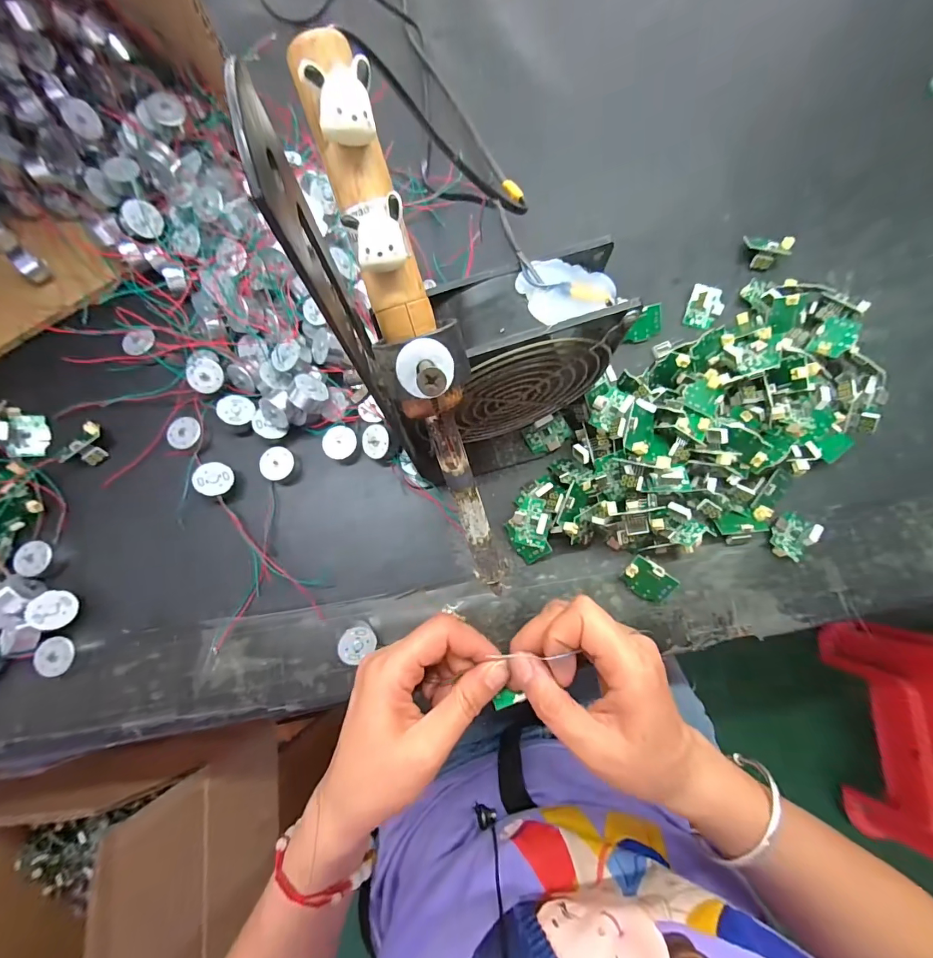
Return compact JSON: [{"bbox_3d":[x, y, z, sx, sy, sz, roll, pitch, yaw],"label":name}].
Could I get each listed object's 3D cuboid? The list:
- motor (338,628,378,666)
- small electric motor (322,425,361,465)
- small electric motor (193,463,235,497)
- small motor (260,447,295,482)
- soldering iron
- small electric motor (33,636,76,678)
[{"bbox_3d":[-0.069,0.104,0.268,0.021,0.018,0.019,-39,80,-7],"label":"motor"},{"bbox_3d":[-0.088,-0.025,0.300,0.024,0.015,0.023,0,78,0],"label":"small electric motor"},{"bbox_3d":[-0.175,0.001,0.292,0.025,0.012,0.025,3,60,-31],"label":"small electric motor"},{"bbox_3d":[-0.133,-0.011,0.297,0.021,0.010,0.023,0,78,0],"label":"small motor"},{"bbox_3d":[-0.014,-0.036,0.158,0.022,0.023,0.204,-19,116,-3],"label":"soldering iron"},{"bbox_3d":[-0.266,0.115,0.273,0.023,0.008,0.024,-11,78,-2],"label":"small electric motor"}]

